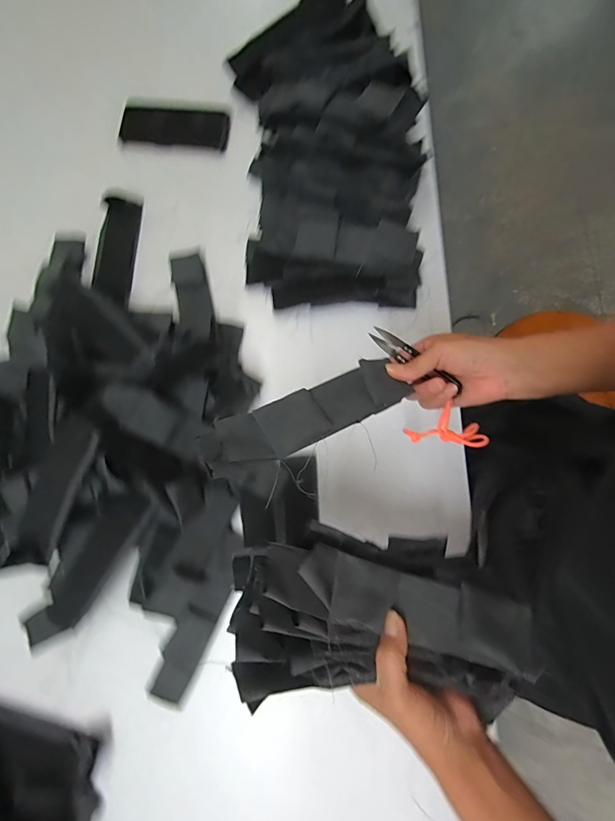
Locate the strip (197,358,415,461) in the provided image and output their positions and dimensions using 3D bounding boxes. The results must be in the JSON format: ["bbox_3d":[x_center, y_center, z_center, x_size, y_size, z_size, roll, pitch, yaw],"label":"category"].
[{"bbox_3d":[0.004,0.002,0.319,0.186,0.014,0.047,-21,78,-21],"label":"strip"}]

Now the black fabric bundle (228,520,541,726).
[{"bbox_3d":[0.046,0.154,0.295,0.206,0.096,0.104,5,79,-3],"label":"black fabric bundle"}]

